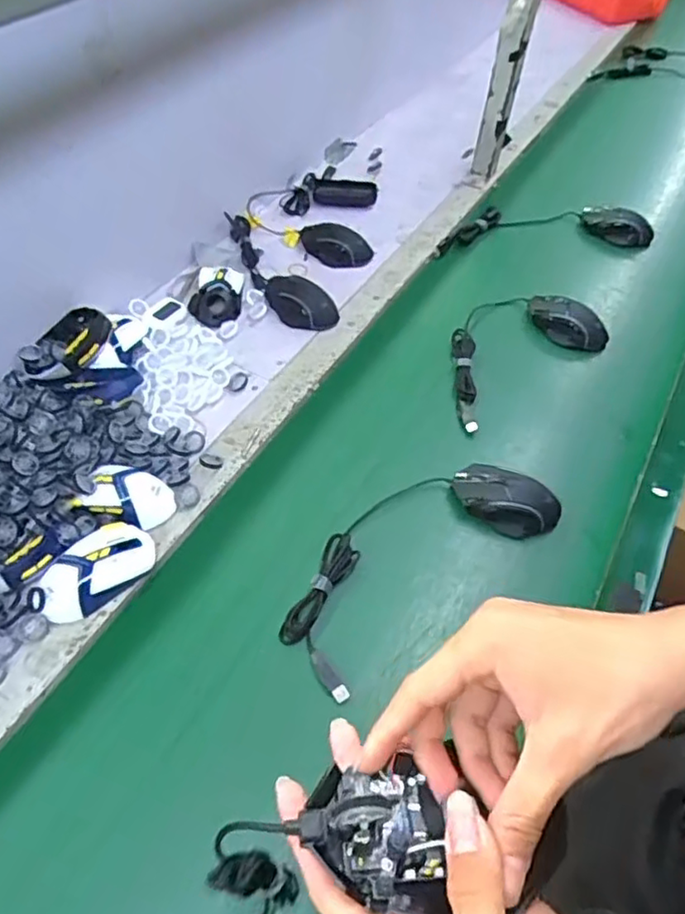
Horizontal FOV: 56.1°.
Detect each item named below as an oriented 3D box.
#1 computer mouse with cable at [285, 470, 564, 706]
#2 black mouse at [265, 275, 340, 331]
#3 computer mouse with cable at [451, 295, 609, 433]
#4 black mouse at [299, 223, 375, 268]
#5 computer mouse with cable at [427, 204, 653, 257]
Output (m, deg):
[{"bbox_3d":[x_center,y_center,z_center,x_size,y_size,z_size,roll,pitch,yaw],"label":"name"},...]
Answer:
[{"bbox_3d":[0.077,0.092,0.672,0.324,0.035,0.144,-31,61,-25],"label":"computer mouse with cable"},{"bbox_3d":[-0.065,-0.218,0.899,0.117,0.034,0.057,29,55,16],"label":"black mouse"},{"bbox_3d":[0.217,-0.162,0.886,0.283,0.033,0.174,-30,61,-25],"label":"computer mouse with cable"},{"bbox_3d":[-0.015,-0.333,0.997,0.118,0.033,0.069,35,57,20],"label":"black mouse"},{"bbox_3d":[0.334,-0.392,1.083,0.380,0.032,0.122,-3,53,-8],"label":"computer mouse with cable"}]

